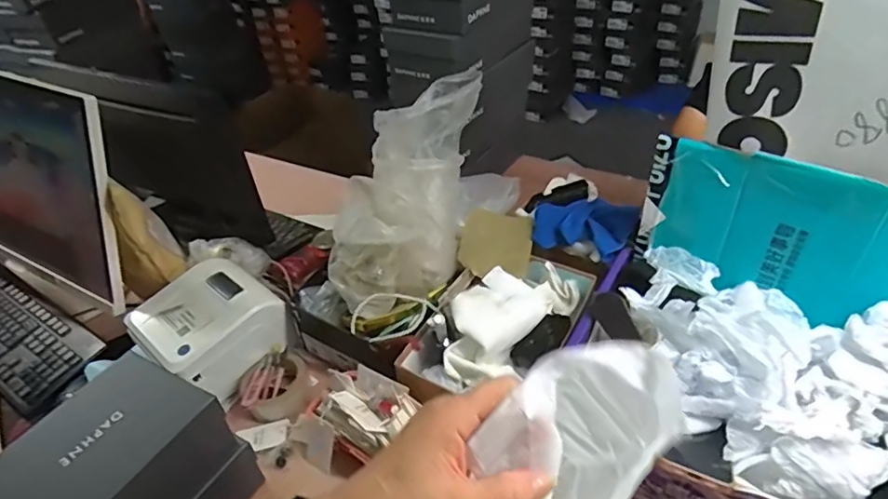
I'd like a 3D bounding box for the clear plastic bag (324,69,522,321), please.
[{"bbox_3d":[-0.034,-0.105,0.856,0.168,0.250,0.362,25,48,31],"label":"clear plastic bag"}]

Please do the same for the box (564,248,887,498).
[{"bbox_3d":[0.370,0.176,0.636,0.420,0.219,0.305,21,47,28],"label":"box"}]

